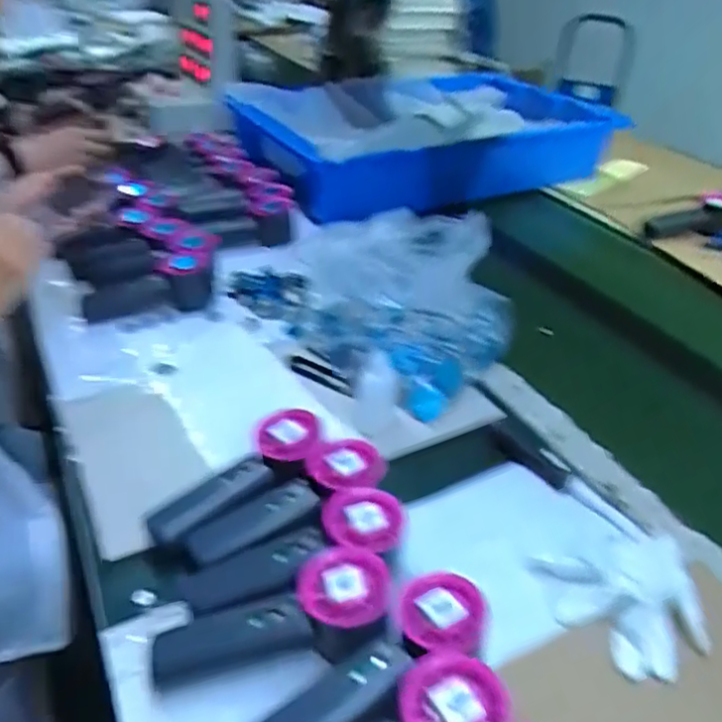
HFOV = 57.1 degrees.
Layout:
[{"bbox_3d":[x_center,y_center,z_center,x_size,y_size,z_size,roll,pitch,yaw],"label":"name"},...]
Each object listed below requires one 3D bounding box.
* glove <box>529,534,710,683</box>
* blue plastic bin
[{"bbox_3d":[0.185,0.167,0.458,0.093,0.033,0.092,-1,36,-8],"label":"glove"},{"bbox_3d":[0.128,-0.428,1.247,0.674,0.153,0.422,-15,39,-25],"label":"blue plastic bin"}]

